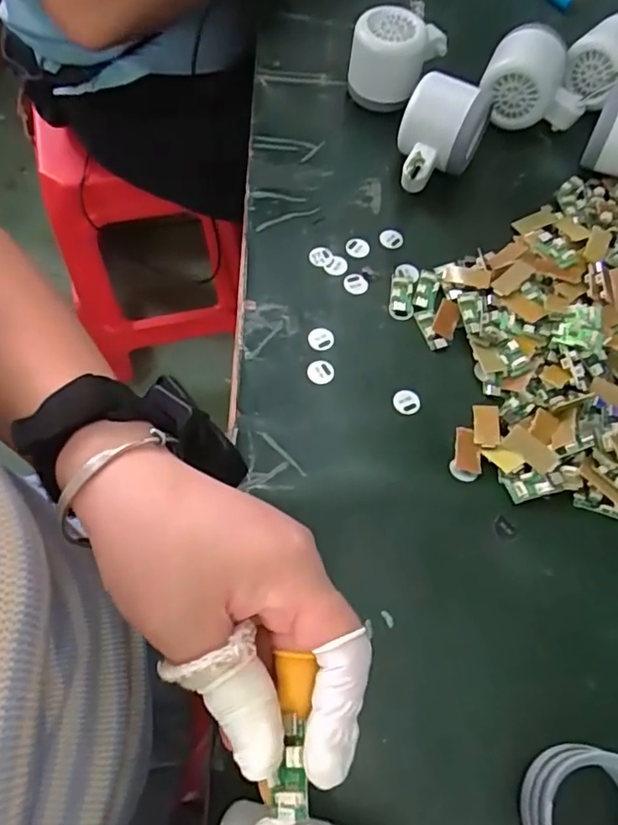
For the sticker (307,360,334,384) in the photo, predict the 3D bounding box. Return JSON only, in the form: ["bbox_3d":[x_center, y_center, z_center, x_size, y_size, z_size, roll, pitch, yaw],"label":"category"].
[{"bbox_3d":[0.008,-0.026,0.368,0.018,0.004,0.017,3,71,-9],"label":"sticker"}]

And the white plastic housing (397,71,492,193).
[{"bbox_3d":[0.097,-0.210,0.433,0.059,0.057,0.071,24,66,9],"label":"white plastic housing"}]

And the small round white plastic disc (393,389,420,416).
[{"bbox_3d":[0.063,-0.007,0.362,0.018,0.004,0.016,-13,75,-15],"label":"small round white plastic disc"}]

